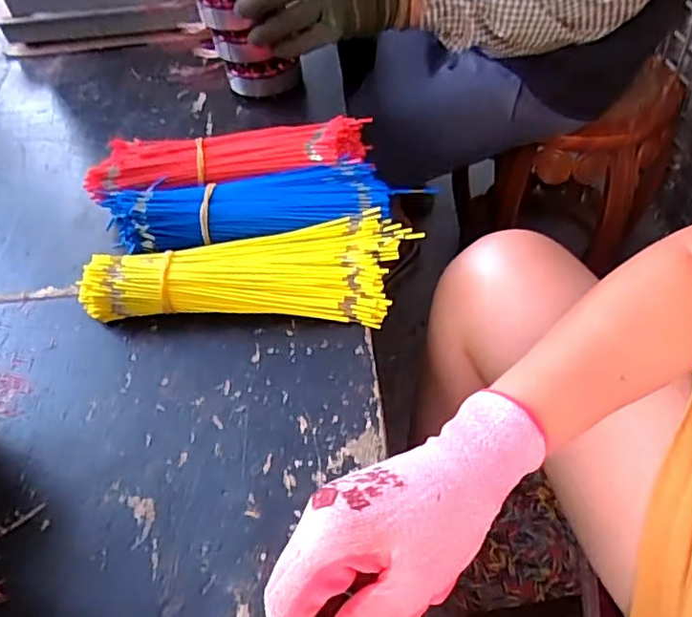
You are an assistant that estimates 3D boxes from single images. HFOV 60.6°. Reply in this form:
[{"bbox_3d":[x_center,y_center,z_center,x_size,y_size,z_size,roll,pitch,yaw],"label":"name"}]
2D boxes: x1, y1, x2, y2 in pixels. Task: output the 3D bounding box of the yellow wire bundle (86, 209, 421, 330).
[{"bbox_3d":[-0.078,-0.030,0.497,0.264,0.050,0.092,1,51,5],"label":"yellow wire bundle"}]

